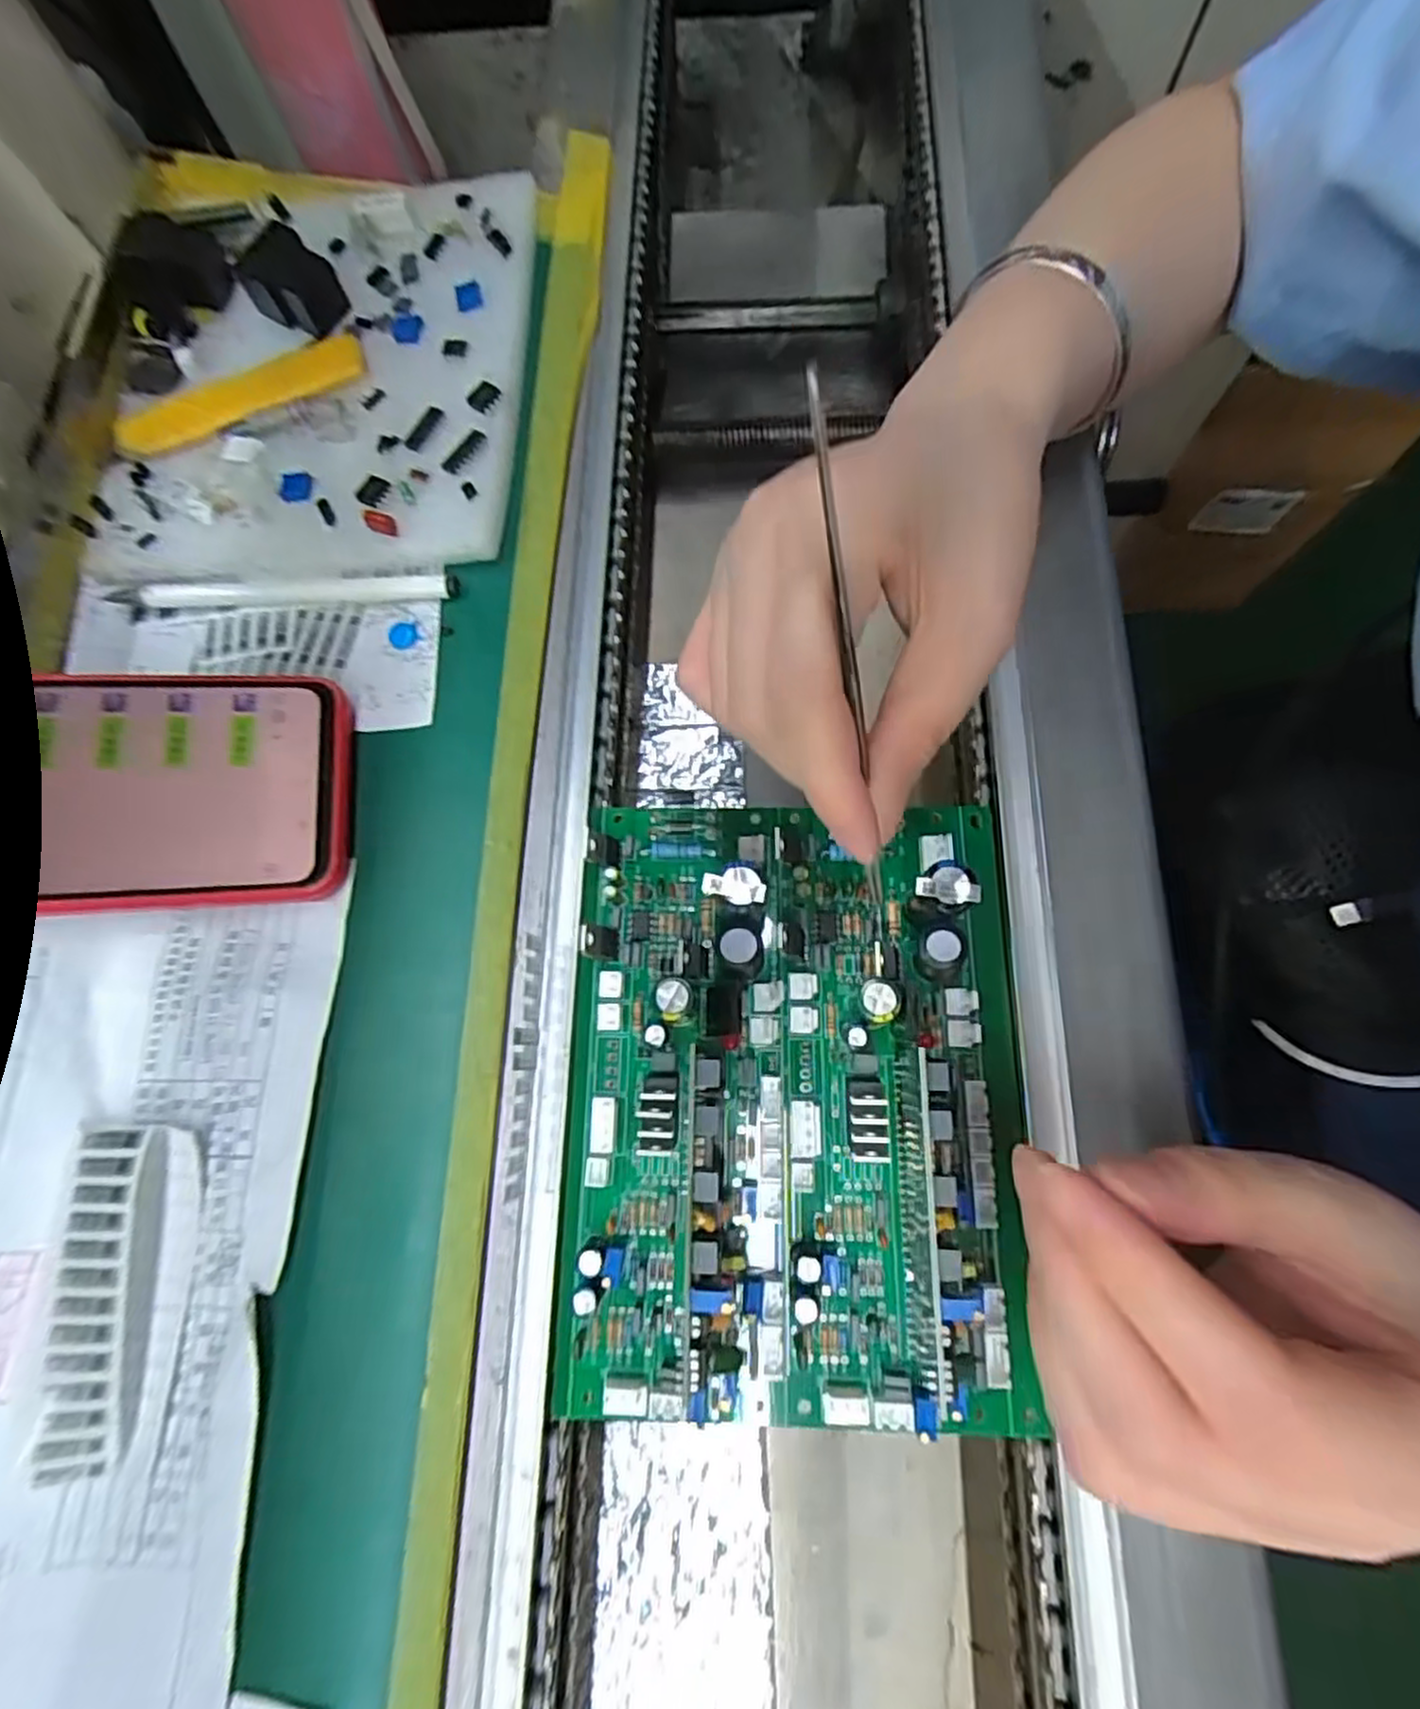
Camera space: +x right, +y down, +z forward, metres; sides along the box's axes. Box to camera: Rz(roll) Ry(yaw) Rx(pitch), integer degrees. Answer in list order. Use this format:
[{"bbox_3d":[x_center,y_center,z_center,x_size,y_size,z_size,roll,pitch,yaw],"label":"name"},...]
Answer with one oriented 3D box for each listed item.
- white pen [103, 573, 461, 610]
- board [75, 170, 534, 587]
[{"bbox_3d":[-0.154,-0.096,0.271,0.125,0.013,0.008,-1,73,2],"label":"white pen"},{"bbox_3d":[-0.151,-0.190,0.288,0.155,0.020,0.176,1,73,3],"label":"board"}]

